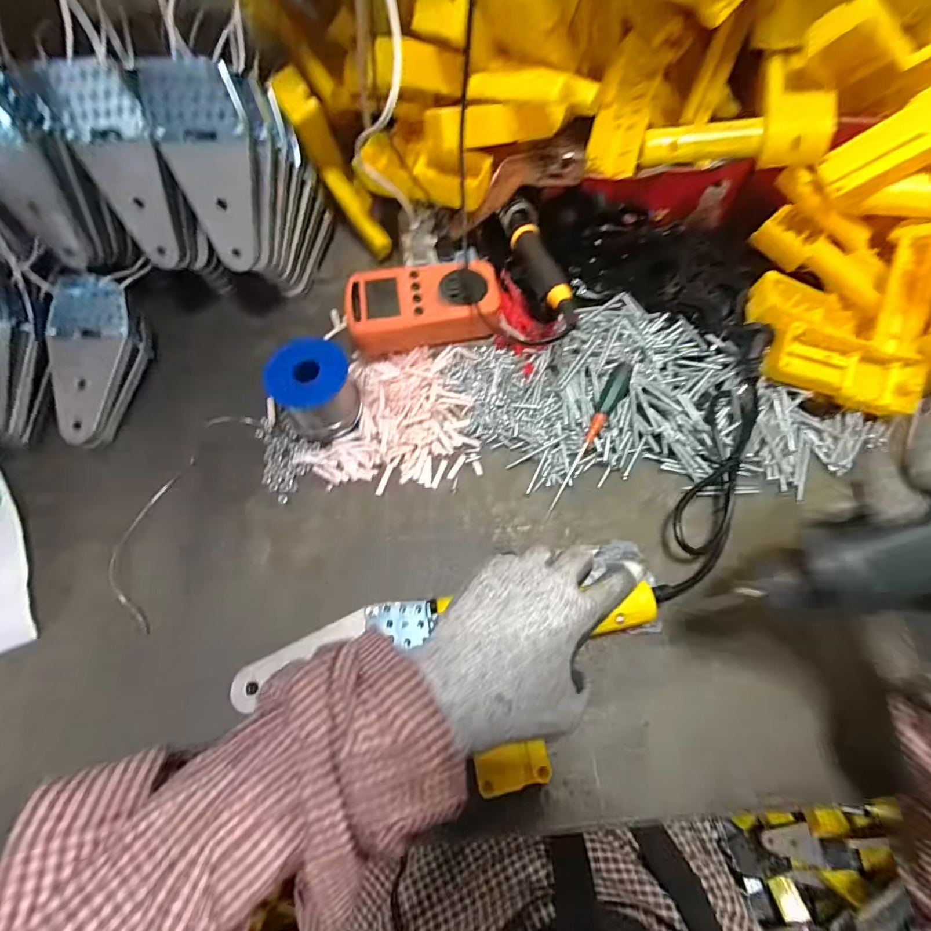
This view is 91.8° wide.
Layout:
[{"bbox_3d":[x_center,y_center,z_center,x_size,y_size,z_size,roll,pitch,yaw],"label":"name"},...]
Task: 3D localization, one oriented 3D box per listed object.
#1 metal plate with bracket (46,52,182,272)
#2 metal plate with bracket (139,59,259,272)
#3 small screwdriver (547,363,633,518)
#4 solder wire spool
[{"bbox_3d":[-0.266,-0.232,0.359,0.066,0.134,0.017,-3,38,2],"label":"metal plate with bracket"},{"bbox_3d":[-0.196,-0.228,0.355,0.065,0.133,0.007,-5,39,-3],"label":"metal plate with bracket"},{"bbox_3d":[0.102,-0.022,0.376,0.016,0.014,0.138,27,89,11],"label":"small screwdriver"},{"bbox_3d":[-0.125,-0.065,0.379,0.062,0.058,0.062,0,66,0],"label":"solder wire spool"}]

